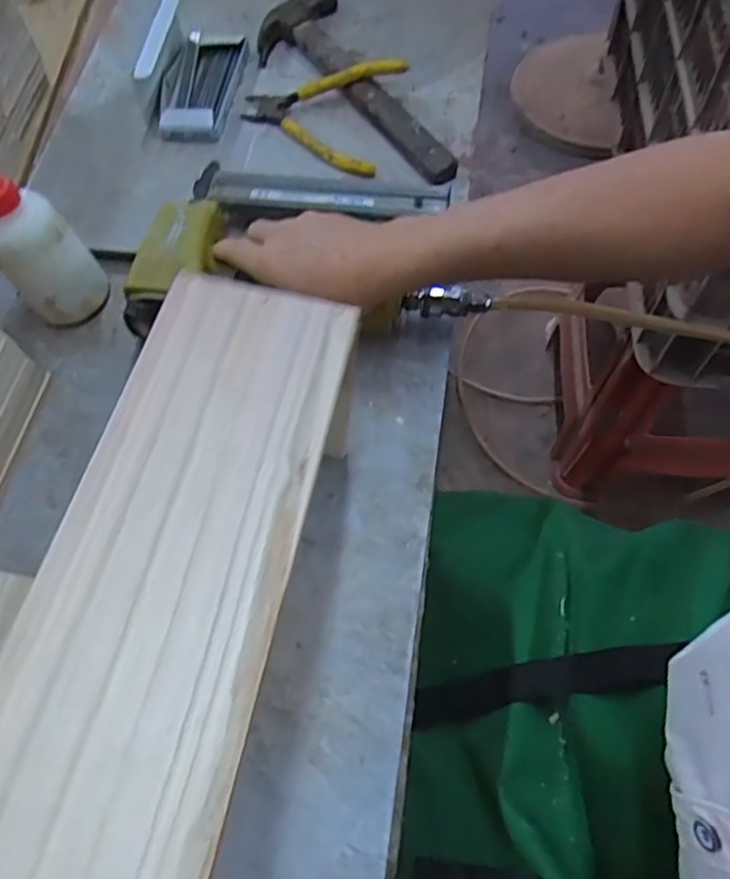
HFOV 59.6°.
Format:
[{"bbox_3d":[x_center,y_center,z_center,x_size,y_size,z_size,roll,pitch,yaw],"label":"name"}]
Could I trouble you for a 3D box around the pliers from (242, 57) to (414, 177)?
[{"bbox_3d":[-0.045,-0.290,0.565,0.141,0.038,0.106,14,65,10],"label":"pliers"}]

